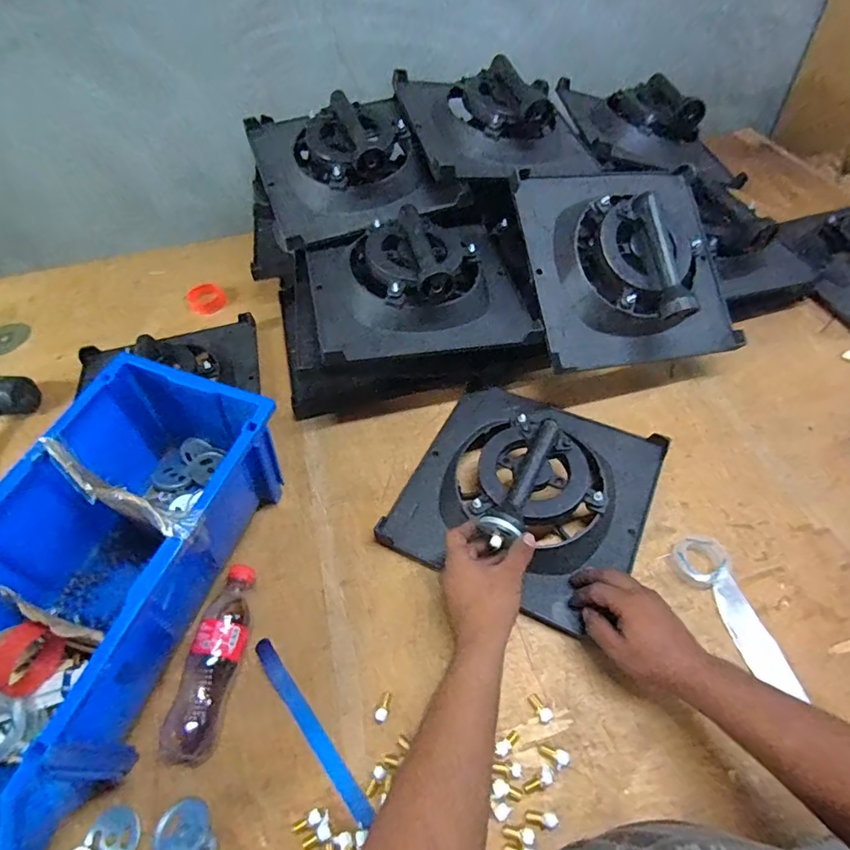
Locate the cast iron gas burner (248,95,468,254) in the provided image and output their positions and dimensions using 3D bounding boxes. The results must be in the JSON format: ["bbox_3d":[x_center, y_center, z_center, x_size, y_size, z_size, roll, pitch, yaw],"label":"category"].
[{"bbox_3d":[-0.128,-0.434,0.770,0.296,0.091,0.286,-20,70,-6],"label":"cast iron gas burner"}]

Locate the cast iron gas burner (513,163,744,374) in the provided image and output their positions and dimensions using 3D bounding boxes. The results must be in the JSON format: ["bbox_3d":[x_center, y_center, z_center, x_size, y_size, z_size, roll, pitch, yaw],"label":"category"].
[{"bbox_3d":[0.300,-0.256,0.704,0.301,0.099,0.316,-9,78,-14],"label":"cast iron gas burner"}]

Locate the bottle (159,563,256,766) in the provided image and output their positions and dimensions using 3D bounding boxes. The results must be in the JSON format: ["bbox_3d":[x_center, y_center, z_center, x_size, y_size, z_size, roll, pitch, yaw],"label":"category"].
[{"bbox_3d":[-0.231,0.251,0.545,0.052,0.051,0.195,4,53,6],"label":"bottle"}]

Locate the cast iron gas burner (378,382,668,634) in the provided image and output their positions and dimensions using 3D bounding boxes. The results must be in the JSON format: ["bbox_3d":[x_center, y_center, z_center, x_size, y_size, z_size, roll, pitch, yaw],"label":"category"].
[{"bbox_3d":[0.132,0.064,0.630,0.293,0.099,0.292,21,57,18],"label":"cast iron gas burner"}]

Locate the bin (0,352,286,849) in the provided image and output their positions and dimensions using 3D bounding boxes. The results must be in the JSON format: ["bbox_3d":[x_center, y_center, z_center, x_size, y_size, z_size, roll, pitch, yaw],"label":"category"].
[{"bbox_3d":[-0.335,0.162,0.527,0.197,0.191,0.435,13,55,13],"label":"bin"}]

